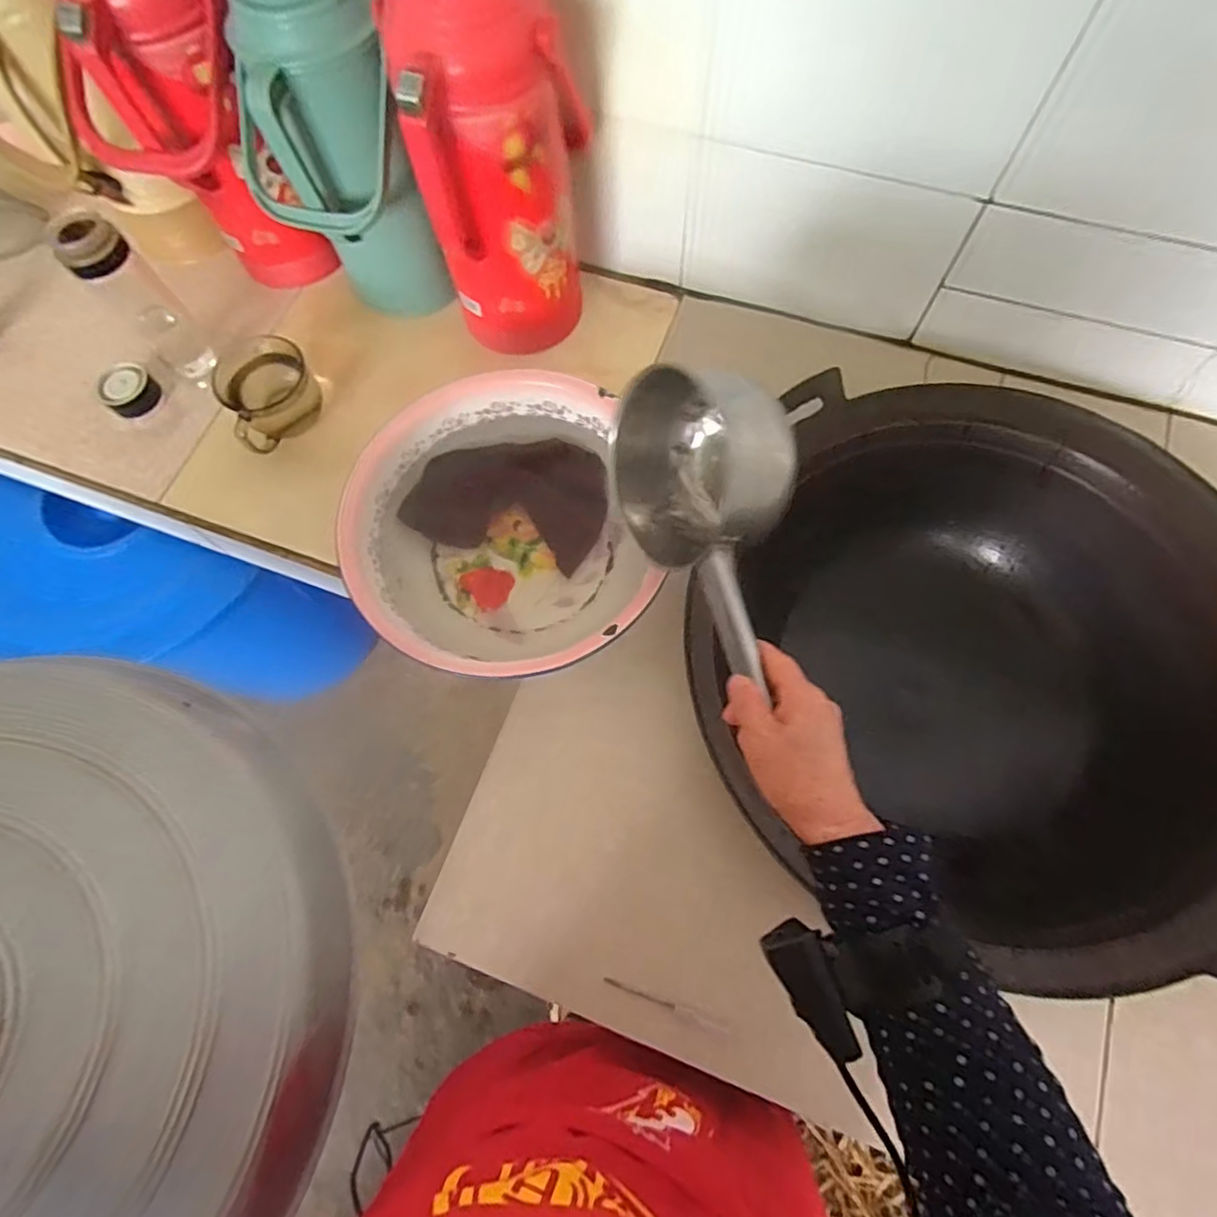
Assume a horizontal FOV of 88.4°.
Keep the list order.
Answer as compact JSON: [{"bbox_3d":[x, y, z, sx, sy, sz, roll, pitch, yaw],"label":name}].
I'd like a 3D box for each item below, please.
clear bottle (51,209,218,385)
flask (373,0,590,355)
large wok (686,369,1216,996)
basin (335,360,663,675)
[{"bbox_3d":[-0.547,-0.361,0.733,0.081,0.202,0.068,42,79,13],"label":"clear bottle"},{"bbox_3d":[-0.106,-0.449,0.635,0.159,0.388,0.152,-7,73,0],"label":"flask"},{"bbox_3d":[0.381,0.064,0.690,0.559,0.233,0.559,-1,73,2],"label":"large wok"},{"bbox_3d":[-0.103,-0.088,0.654,0.296,0.118,0.319,-1,73,2],"label":"basin"}]

